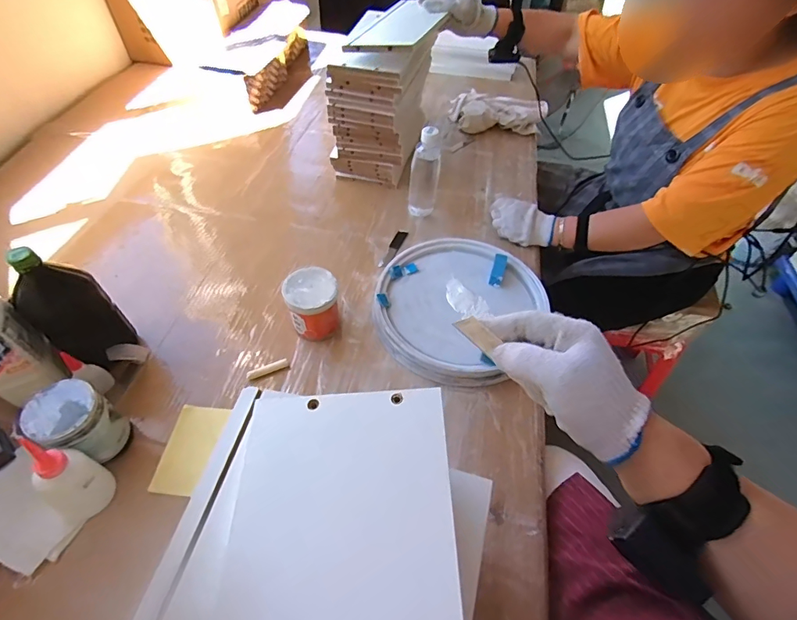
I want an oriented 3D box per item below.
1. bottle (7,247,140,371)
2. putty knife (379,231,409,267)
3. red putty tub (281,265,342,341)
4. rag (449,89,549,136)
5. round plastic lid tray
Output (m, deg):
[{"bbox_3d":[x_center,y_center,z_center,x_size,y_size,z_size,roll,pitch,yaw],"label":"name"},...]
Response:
[{"bbox_3d":[-0.453,0.009,0.614,0.061,0.221,0.092,19,54,13],"label":"bottle"},{"bbox_3d":[-0.010,-0.123,0.870,0.020,0.006,0.114,18,53,12],"label":"putty knife"},{"bbox_3d":[-0.138,-0.005,0.706,0.079,0.095,0.078,1,52,-1],"label":"red putty tub"},{"bbox_3d":[0.267,-0.532,1.183,0.266,0.043,0.154,12,52,8],"label":"rag"},{"bbox_3d":[0.096,-0.013,0.760,0.259,0.035,0.288,27,56,18],"label":"round plastic lid tray"}]

